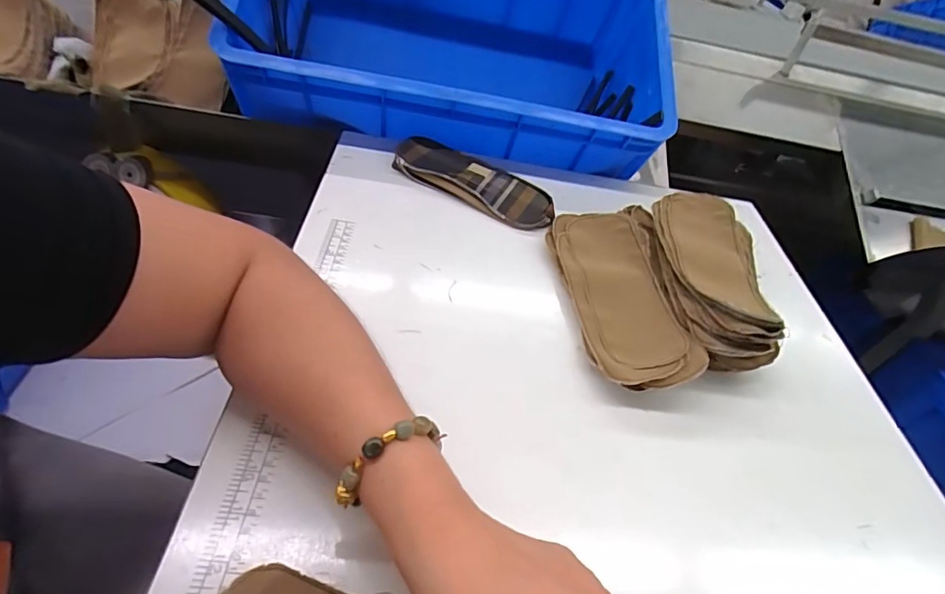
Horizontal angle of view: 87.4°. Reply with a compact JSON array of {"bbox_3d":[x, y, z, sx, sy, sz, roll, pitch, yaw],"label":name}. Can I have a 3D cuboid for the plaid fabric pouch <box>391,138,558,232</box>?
[{"bbox_3d":[0.002,-0.132,0.555,0.191,0.022,0.065,29,46,14],"label":"plaid fabric pouch"}]

